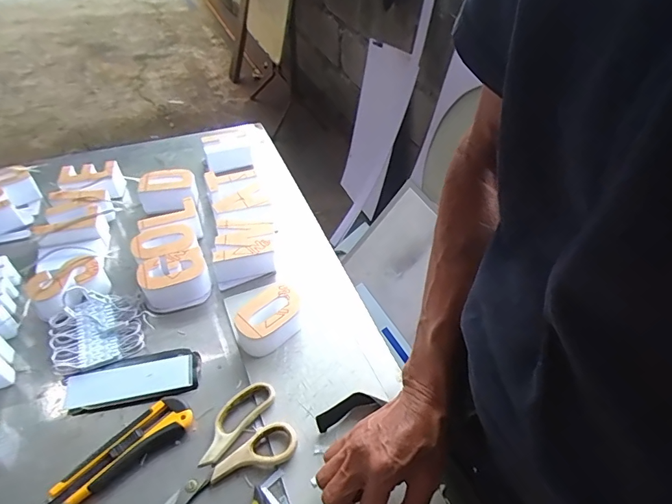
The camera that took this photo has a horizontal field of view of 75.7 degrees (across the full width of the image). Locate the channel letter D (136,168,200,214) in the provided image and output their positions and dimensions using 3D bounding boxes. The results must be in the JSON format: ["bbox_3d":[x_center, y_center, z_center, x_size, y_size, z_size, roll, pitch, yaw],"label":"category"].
[{"bbox_3d":[-0.271,-0.098,0.702,0.088,0.048,0.063,-15,48,-15],"label":"channel letter D"}]

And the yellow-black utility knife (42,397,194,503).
[{"bbox_3d":[-0.222,0.205,0.435,0.153,0.022,0.039,-30,53,-27],"label":"yellow-black utility knife"}]

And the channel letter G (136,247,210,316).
[{"bbox_3d":[-0.213,0.037,0.574,0.083,0.046,0.060,-20,49,-19],"label":"channel letter G"}]

